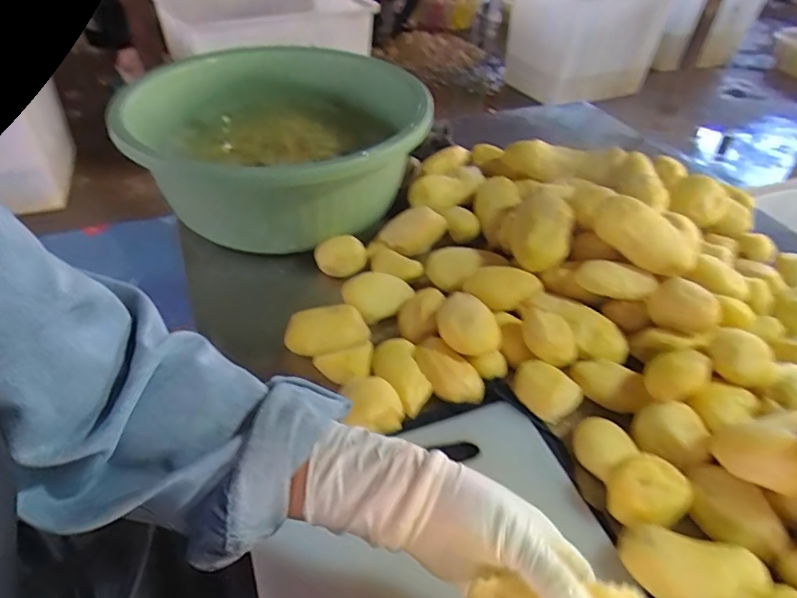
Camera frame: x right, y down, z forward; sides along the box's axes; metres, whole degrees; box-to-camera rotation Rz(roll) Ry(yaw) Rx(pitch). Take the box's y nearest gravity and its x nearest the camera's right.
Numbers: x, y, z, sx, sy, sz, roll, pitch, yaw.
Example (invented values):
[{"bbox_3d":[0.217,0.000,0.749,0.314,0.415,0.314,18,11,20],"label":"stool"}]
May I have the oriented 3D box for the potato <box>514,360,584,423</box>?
[{"bbox_3d":[0.150,0.088,0.524,0.064,0.038,0.054,36,51,30],"label":"potato"}]

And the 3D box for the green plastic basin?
[{"bbox_3d":[-0.172,-0.227,0.723,0.376,0.149,0.373,3,42,-2],"label":"green plastic basin"}]

